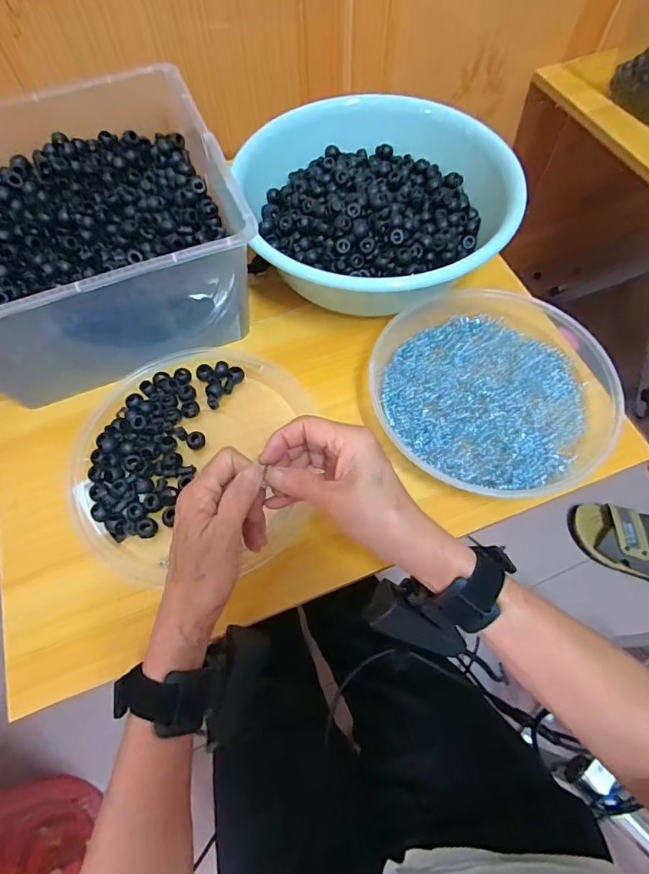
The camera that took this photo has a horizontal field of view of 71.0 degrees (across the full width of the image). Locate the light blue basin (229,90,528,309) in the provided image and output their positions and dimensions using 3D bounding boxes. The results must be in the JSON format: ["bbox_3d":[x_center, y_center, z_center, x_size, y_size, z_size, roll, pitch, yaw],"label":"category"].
[{"bbox_3d":[0.061,-0.254,0.509,0.286,0.096,0.258,6,65,4],"label":"light blue basin"}]

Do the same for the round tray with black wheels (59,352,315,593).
[{"bbox_3d":[-0.124,0.014,0.436,0.217,0.027,0.232,0,64,1],"label":"round tray with black wheels"}]

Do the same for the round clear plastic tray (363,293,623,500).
[{"bbox_3d":[0.163,-0.053,0.450,0.229,0.047,0.224,0,64,1],"label":"round clear plastic tray"}]

